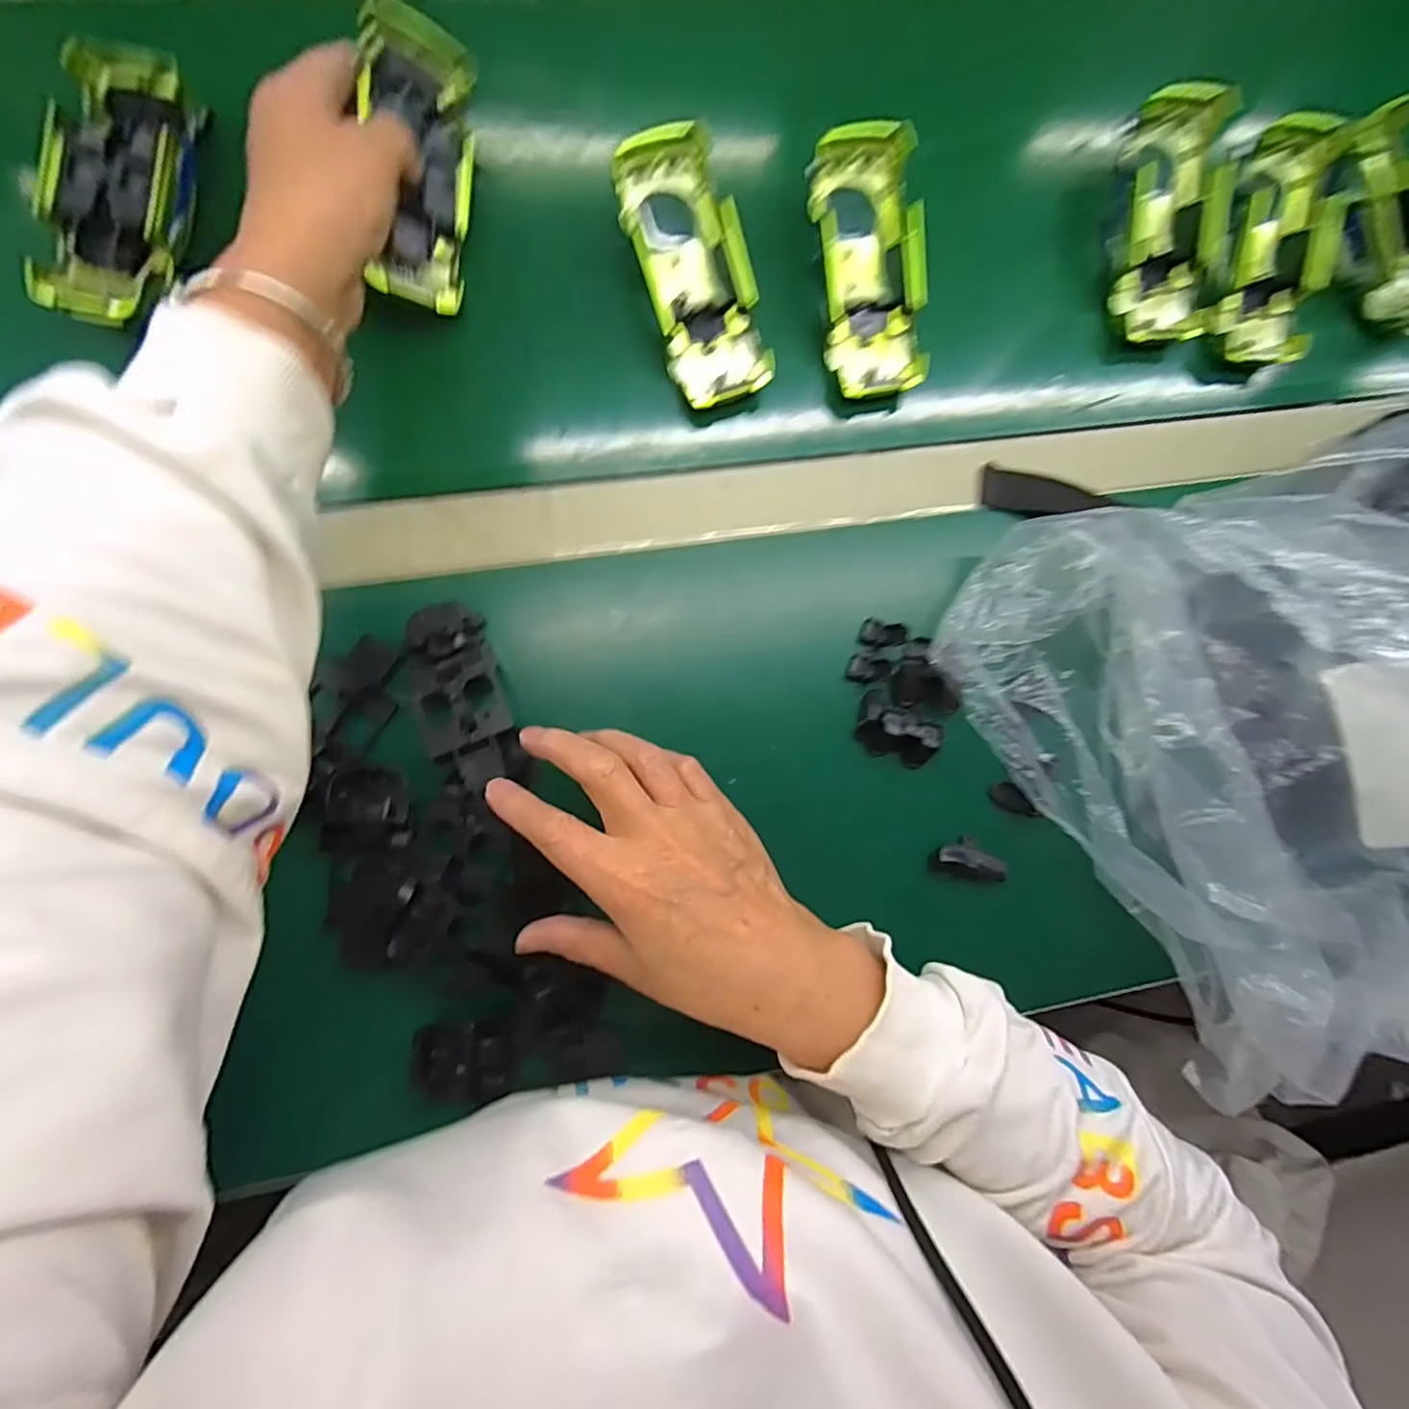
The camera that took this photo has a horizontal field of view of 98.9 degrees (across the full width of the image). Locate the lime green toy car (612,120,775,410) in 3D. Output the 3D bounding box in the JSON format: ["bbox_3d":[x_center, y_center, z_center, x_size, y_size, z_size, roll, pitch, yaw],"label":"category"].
[{"bbox_3d":[-0.006,-0.240,0.344,0.056,0.037,0.132,-21,103,-8],"label":"lime green toy car"}]

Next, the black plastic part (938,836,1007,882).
[{"bbox_3d":[0.153,0.087,0.347,0.041,0.018,0.016,21,84,-6],"label":"black plastic part"}]

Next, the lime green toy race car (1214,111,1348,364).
[{"bbox_3d":[0.360,-0.286,0.382,0.061,0.049,0.131,2,86,-7],"label":"lime green toy race car"}]

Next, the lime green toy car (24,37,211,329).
[{"bbox_3d":[-0.296,-0.264,0.306,0.058,0.023,0.143,9,86,-7],"label":"lime green toy car"}]

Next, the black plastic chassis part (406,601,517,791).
[{"bbox_3d":[-0.125,-0.005,0.309,0.044,0.018,0.095,-20,76,-8],"label":"black plastic chassis part"}]

